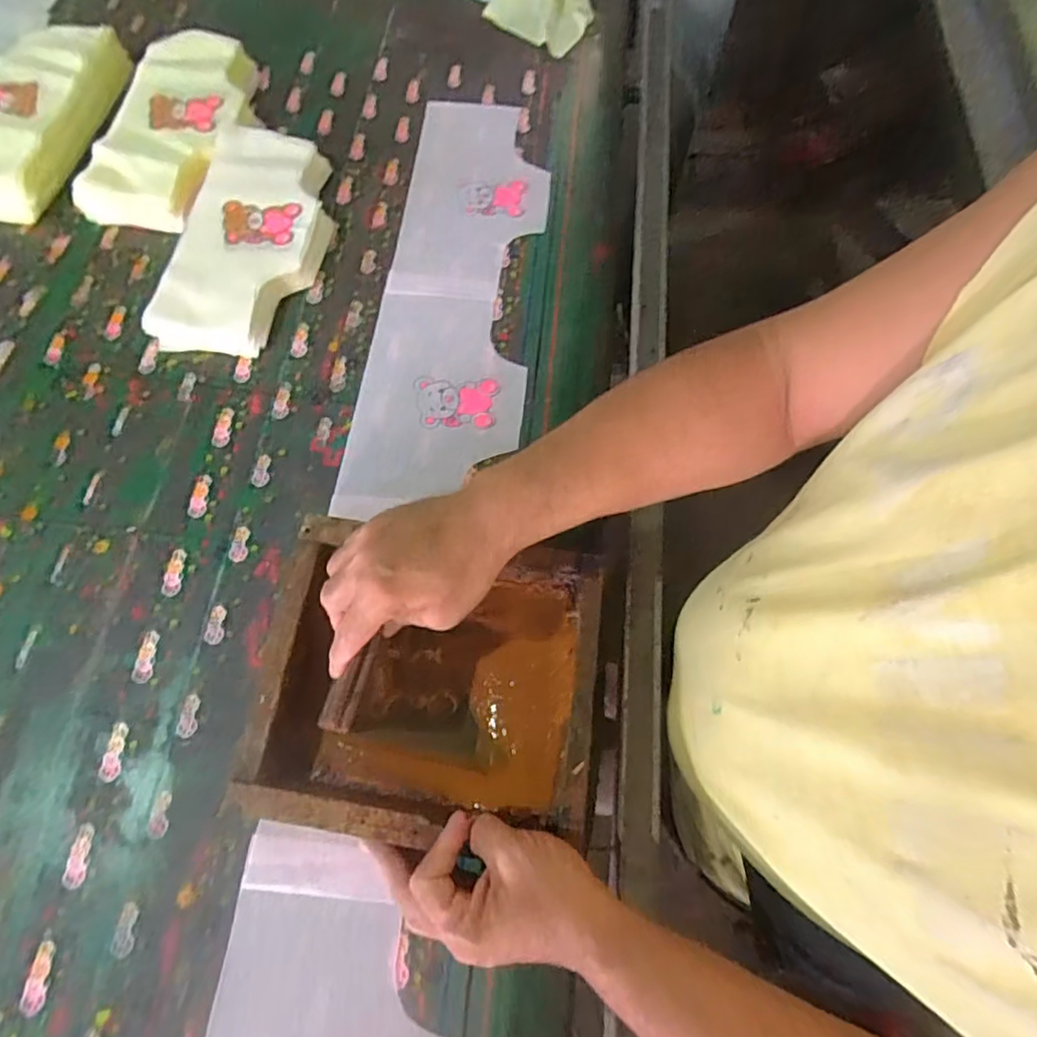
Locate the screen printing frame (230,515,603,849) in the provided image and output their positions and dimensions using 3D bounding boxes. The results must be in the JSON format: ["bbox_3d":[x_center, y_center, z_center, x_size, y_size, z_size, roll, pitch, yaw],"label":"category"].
[{"bbox_3d":[-0.069,0.128,0.489,0.261,0.064,0.226,5,68,5],"label":"screen printing frame"}]

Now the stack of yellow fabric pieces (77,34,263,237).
[{"bbox_3d":[-0.409,-0.477,0.731,0.158,0.045,0.296,6,68,1],"label":"stack of yellow fabric pieces"}]

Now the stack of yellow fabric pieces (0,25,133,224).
[{"bbox_3d":[-0.597,-0.492,0.738,0.168,0.049,0.297,4,68,0],"label":"stack of yellow fabric pieces"}]

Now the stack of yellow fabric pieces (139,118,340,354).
[{"bbox_3d":[-0.295,-0.317,0.676,0.156,0.038,0.300,6,68,1],"label":"stack of yellow fabric pieces"}]

